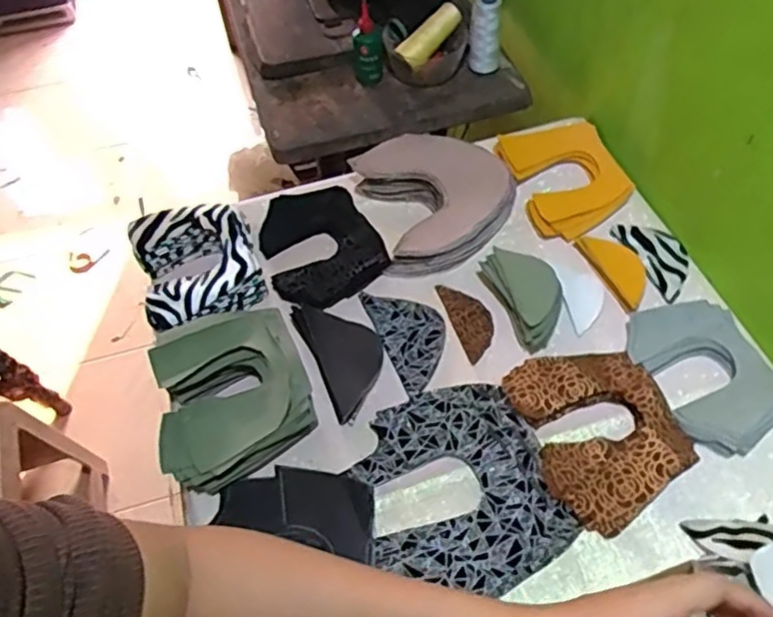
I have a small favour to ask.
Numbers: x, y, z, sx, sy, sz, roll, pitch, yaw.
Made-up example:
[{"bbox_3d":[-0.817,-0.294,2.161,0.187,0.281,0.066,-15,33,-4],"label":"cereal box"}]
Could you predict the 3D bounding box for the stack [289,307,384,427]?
[{"bbox_3d":[-0.043,0.046,0.702,0.072,0.009,0.148,-21,56,-12],"label":"stack"}]

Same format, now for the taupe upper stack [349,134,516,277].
[{"bbox_3d":[0.060,-0.138,0.809,0.182,0.058,0.175,-22,56,-13],"label":"taupe upper stack"}]

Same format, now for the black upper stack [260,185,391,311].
[{"bbox_3d":[-0.081,-0.077,0.785,0.129,0.026,0.155,-25,57,-15],"label":"black upper stack"}]

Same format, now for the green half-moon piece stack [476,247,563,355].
[{"bbox_3d":[0.152,-0.018,0.721,0.060,0.042,0.123,-18,55,-10],"label":"green half-moon piece stack"}]

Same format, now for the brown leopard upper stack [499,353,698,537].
[{"bbox_3d":[0.205,0.112,0.632,0.138,0.015,0.172,-19,55,-11],"label":"brown leopard upper stack"}]

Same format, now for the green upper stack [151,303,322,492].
[{"bbox_3d":[-0.159,0.080,0.669,0.151,0.040,0.180,-20,56,-12],"label":"green upper stack"}]

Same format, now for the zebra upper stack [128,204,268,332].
[{"bbox_3d":[-0.218,-0.053,0.765,0.134,0.041,0.160,-17,55,-10],"label":"zebra upper stack"}]

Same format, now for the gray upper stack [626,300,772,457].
[{"bbox_3d":[0.318,0.062,0.661,0.113,0.023,0.159,-18,55,-10],"label":"gray upper stack"}]

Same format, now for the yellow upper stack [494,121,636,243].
[{"bbox_3d":[0.225,-0.170,0.831,0.129,0.034,0.170,-12,55,-6],"label":"yellow upper stack"}]

